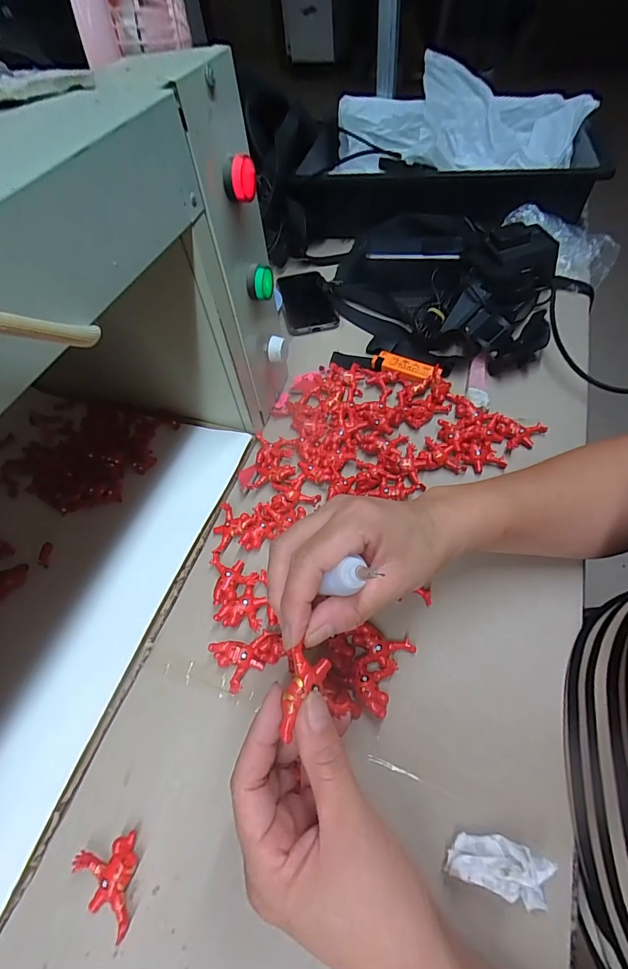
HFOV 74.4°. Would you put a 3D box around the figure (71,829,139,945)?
[{"bbox_3d":[-0.122,0.240,0.245,0.032,0.014,0.046,-17,58,-8],"label":"figure"}]

